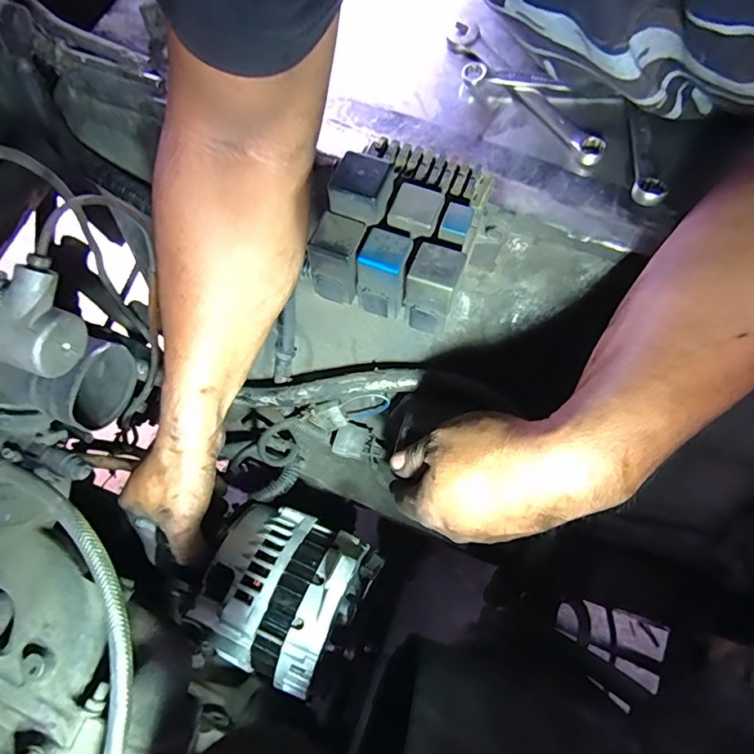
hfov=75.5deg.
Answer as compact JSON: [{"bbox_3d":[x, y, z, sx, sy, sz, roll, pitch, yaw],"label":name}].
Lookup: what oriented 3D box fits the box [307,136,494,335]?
[{"bbox_3d":[0.016,-0.091,0.303,0.084,0.075,0.098,21,74,6],"label":"box"}]

